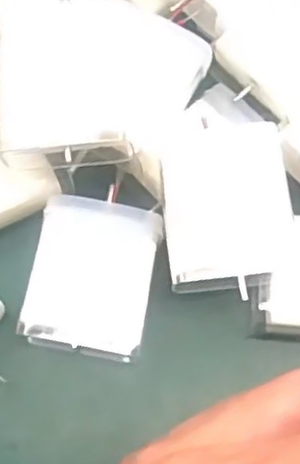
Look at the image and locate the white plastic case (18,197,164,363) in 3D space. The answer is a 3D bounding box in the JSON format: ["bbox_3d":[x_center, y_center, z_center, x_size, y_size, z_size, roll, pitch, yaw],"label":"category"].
[{"bbox_3d":[-0.020,0.018,0.245,0.040,0.025,0.052,10,68,2],"label":"white plastic case"}]

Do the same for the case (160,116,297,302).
[{"bbox_3d":[0.025,-0.009,0.232,0.041,0.011,0.053,-5,68,-4],"label":"case"}]

